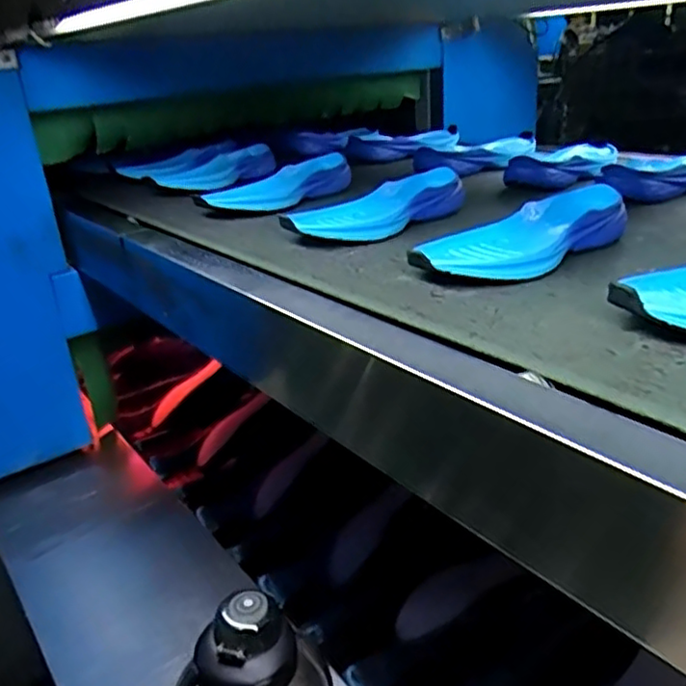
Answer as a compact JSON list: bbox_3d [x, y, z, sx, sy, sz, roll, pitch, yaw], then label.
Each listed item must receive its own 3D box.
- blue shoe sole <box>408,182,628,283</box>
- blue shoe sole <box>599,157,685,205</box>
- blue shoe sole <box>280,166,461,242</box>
[{"bbox_3d":[0.169,-0.101,0.611,0.241,0.043,0.100,-22,29,-34],"label":"blue shoe sole"},{"bbox_3d":[0.429,-0.214,0.813,0.260,0.039,0.080,-18,27,-28],"label":"blue shoe sole"},{"bbox_3d":[0.041,-0.158,0.750,0.094,0.039,0.227,19,34,41],"label":"blue shoe sole"}]

